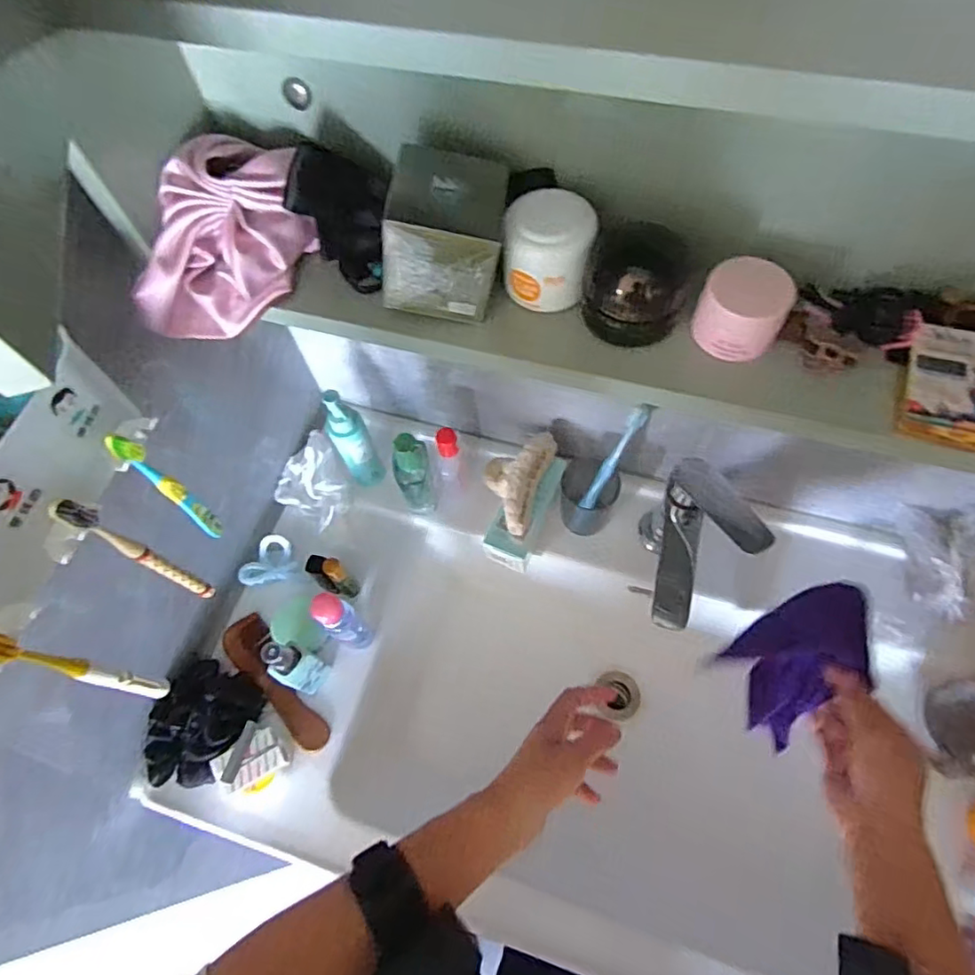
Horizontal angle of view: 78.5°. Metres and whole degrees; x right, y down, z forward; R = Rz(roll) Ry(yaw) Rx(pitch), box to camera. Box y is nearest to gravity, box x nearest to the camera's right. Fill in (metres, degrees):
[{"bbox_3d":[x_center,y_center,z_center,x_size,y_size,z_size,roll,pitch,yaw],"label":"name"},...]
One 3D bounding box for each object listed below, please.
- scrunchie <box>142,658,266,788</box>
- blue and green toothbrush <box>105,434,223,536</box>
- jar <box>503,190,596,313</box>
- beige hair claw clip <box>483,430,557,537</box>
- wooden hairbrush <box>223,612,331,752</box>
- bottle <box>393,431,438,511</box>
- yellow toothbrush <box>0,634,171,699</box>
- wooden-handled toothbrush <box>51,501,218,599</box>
[{"bbox_3d":[-0.291,0.240,0.608,0.092,0.045,0.117,6,65,7],"label":"scrunchie"},{"bbox_3d":[-0.222,0.005,0.426,0.013,0.146,0.015,20,67,13],"label":"blue and green toothbrush"},{"bbox_3d":[0.041,-0.153,0.387,0.053,0.052,0.050,-2,64,3],"label":"jar"},{"bbox_3d":[0.028,-0.011,0.659,0.063,0.034,0.115,18,67,12],"label":"beige hair claw clip"},{"bbox_3d":[-0.228,0.207,0.638,0.047,0.019,0.168,-39,68,-14],"label":"wooden hairbrush"},{"bbox_3d":[-0.081,-0.019,0.652,0.038,0.143,0.038,-16,64,-4],"label":"bottle"},{"bbox_3d":[-0.260,0.117,0.384,0.015,0.174,0.014,14,66,11],"label":"yellow toothbrush"},{"bbox_3d":[-0.238,0.047,0.415,0.011,0.177,0.014,30,70,17],"label":"wooden-handled toothbrush"}]

